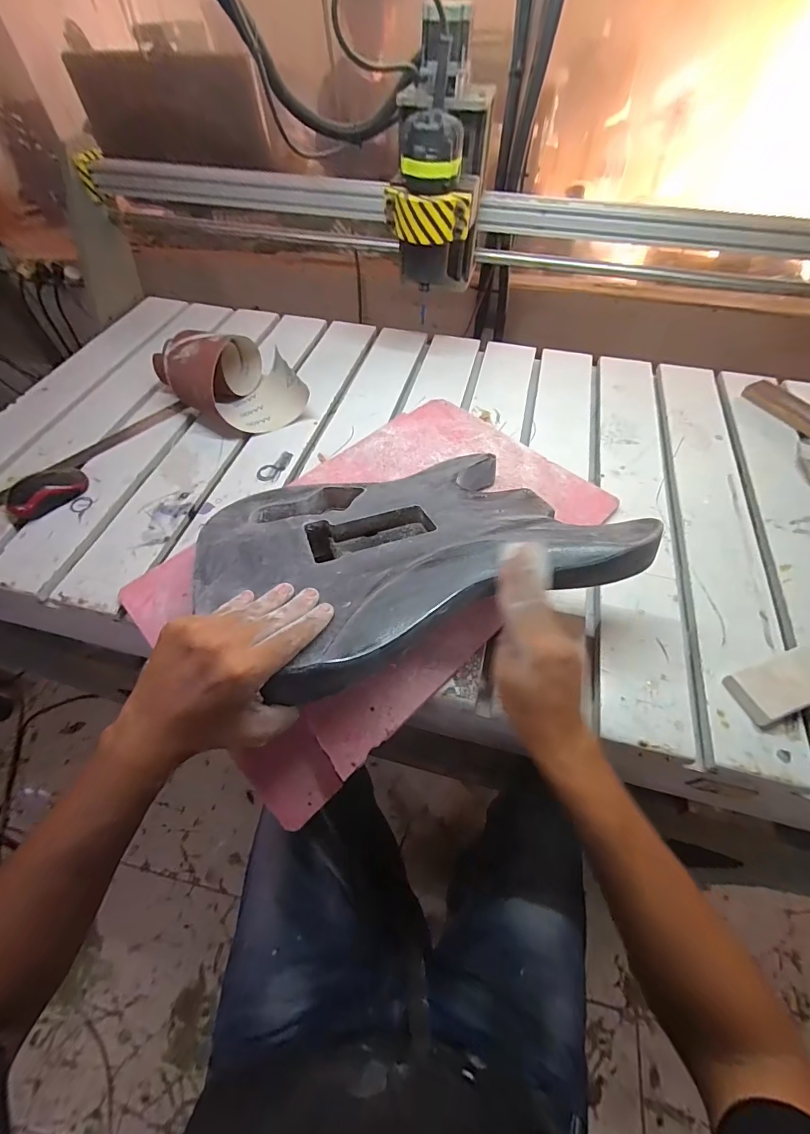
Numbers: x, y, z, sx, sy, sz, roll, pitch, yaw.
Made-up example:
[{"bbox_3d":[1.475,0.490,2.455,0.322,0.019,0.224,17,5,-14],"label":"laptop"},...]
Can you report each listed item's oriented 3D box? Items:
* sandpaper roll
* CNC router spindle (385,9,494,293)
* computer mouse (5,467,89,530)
[{"bbox_3d":[-0.269,-0.294,0.677,0.164,0.096,0.177,-31,61,-20],"label":"sandpaper roll"},{"bbox_3d":[0.040,-0.523,0.590,0.112,0.261,0.130,14,56,9],"label":"CNC router spindle"},{"bbox_3d":[-0.476,-0.098,0.577,0.050,0.029,0.102,28,59,17],"label":"computer mouse"}]

